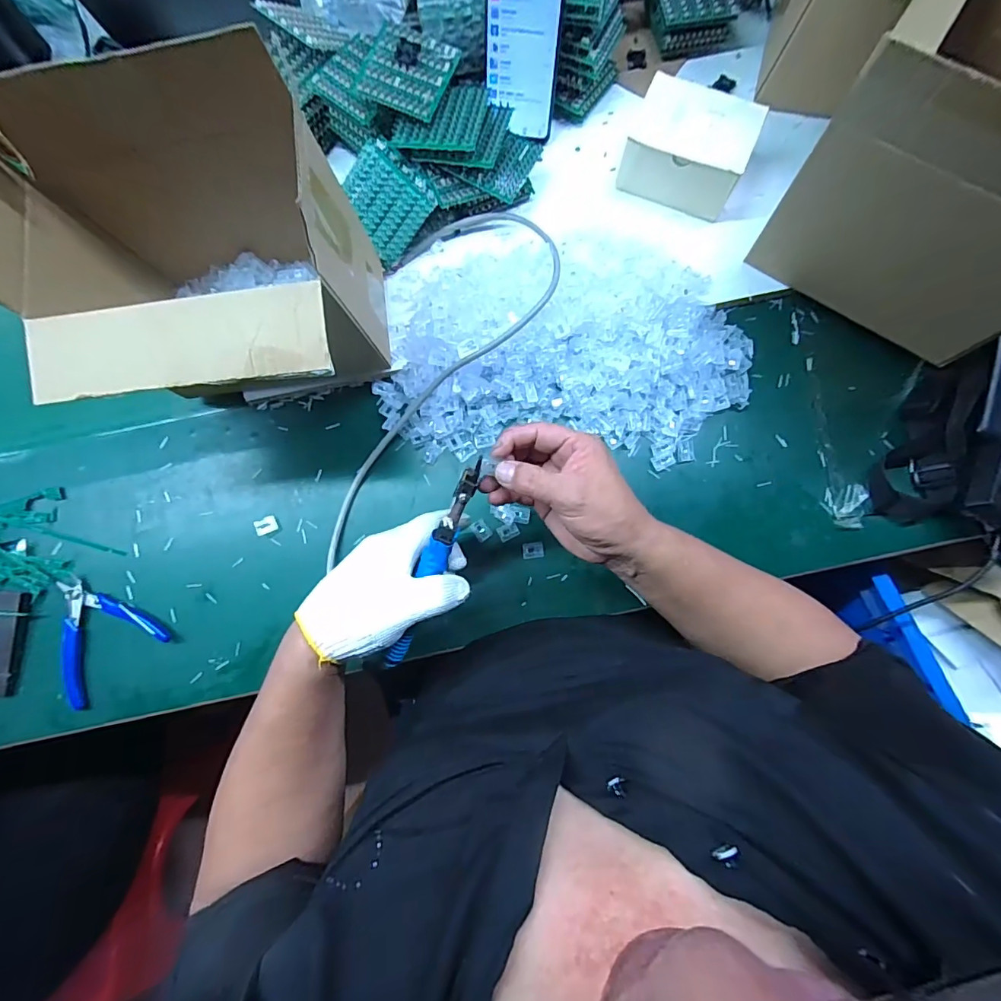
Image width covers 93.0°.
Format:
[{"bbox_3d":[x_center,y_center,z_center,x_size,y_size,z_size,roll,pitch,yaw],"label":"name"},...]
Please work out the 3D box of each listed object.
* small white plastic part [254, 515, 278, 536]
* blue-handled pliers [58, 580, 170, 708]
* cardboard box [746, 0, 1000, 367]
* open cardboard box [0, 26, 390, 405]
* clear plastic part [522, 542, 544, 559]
[{"bbox_3d":[-0.242,0.026,0.489,0.021,0.008,0.017,-26,81,-3],"label":"small white plastic part"},{"bbox_3d":[-0.402,0.128,0.467,0.103,0.013,0.110,-42,82,-6],"label":"blue-handled pliers"},{"bbox_3d":[0.375,-0.257,0.399,0.219,0.240,0.126,33,83,6],"label":"cardboard box"},{"bbox_3d":[-0.242,-0.169,0.410,0.241,0.233,0.199,-6,81,0],"label":"open cardboard box"},{"bbox_3d":[0.033,0.051,0.488,0.021,0.004,0.016,-7,81,0],"label":"clear plastic part"}]

